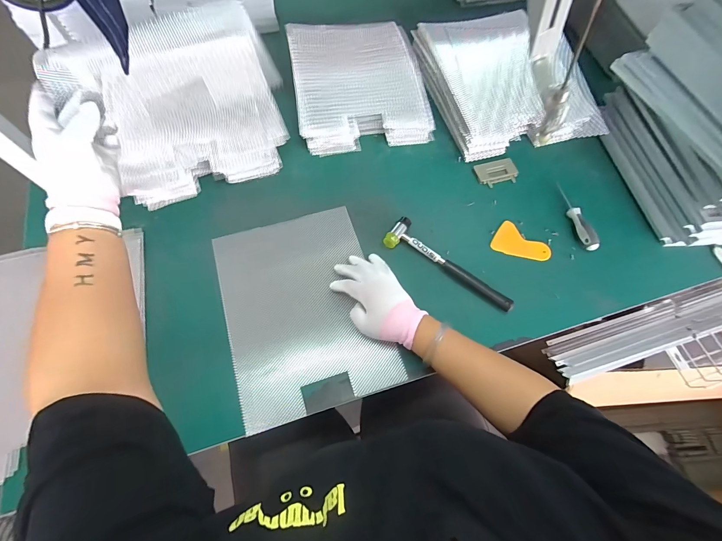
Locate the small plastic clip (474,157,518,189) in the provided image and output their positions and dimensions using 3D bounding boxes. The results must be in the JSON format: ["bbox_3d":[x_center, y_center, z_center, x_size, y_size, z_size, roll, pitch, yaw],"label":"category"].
[{"bbox_3d":[0.278,-0.200,0.659,0.086,0.014,0.053,-14,68,-8],"label":"small plastic clip"}]

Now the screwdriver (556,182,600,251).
[{"bbox_3d":[0.409,-0.108,0.617,0.024,0.024,0.154,-9,68,-6],"label":"screwdriver"}]

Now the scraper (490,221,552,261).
[{"bbox_3d":[0.300,-0.045,0.603,0.102,0.010,0.065,33,69,11],"label":"scraper"}]

